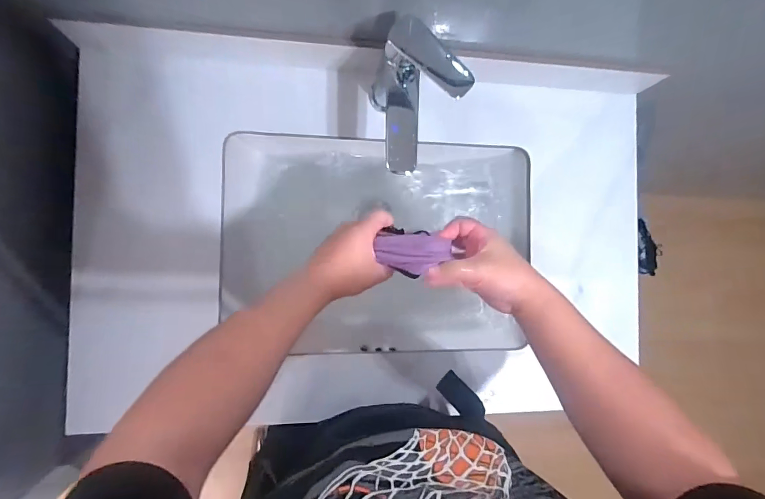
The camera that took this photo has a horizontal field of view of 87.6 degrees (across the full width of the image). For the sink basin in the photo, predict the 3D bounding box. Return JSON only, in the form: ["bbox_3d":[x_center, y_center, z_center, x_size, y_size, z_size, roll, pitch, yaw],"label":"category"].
[{"bbox_3d":[-0.015,-0.009,0.636,0.455,0.127,0.320,3,87,-8],"label":"sink basin"}]

